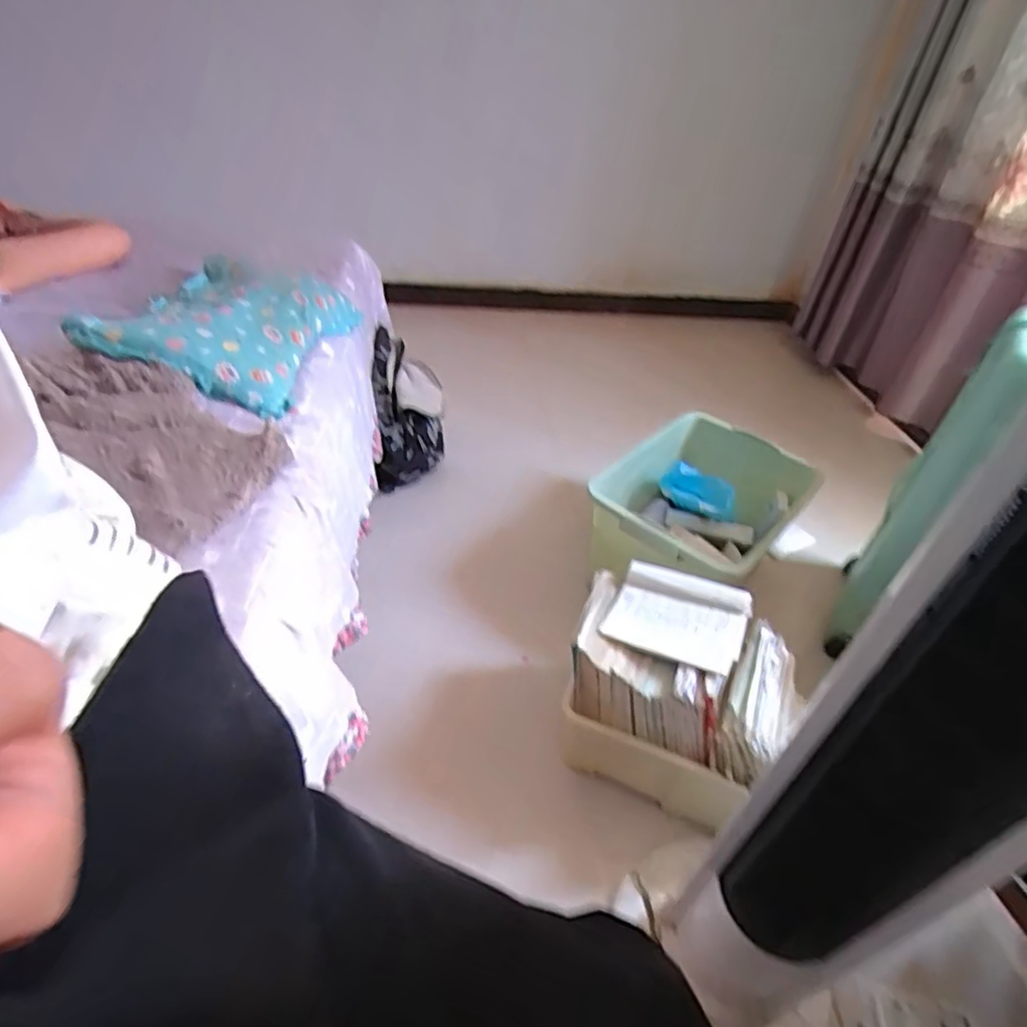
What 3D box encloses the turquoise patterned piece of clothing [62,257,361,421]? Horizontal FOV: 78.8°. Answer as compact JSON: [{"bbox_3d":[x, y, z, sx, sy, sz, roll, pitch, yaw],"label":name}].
[{"bbox_3d":[-0.454,-0.317,1.050,0.283,0.116,0.448,8,40,2],"label":"turquoise patterned piece of clothing"}]

